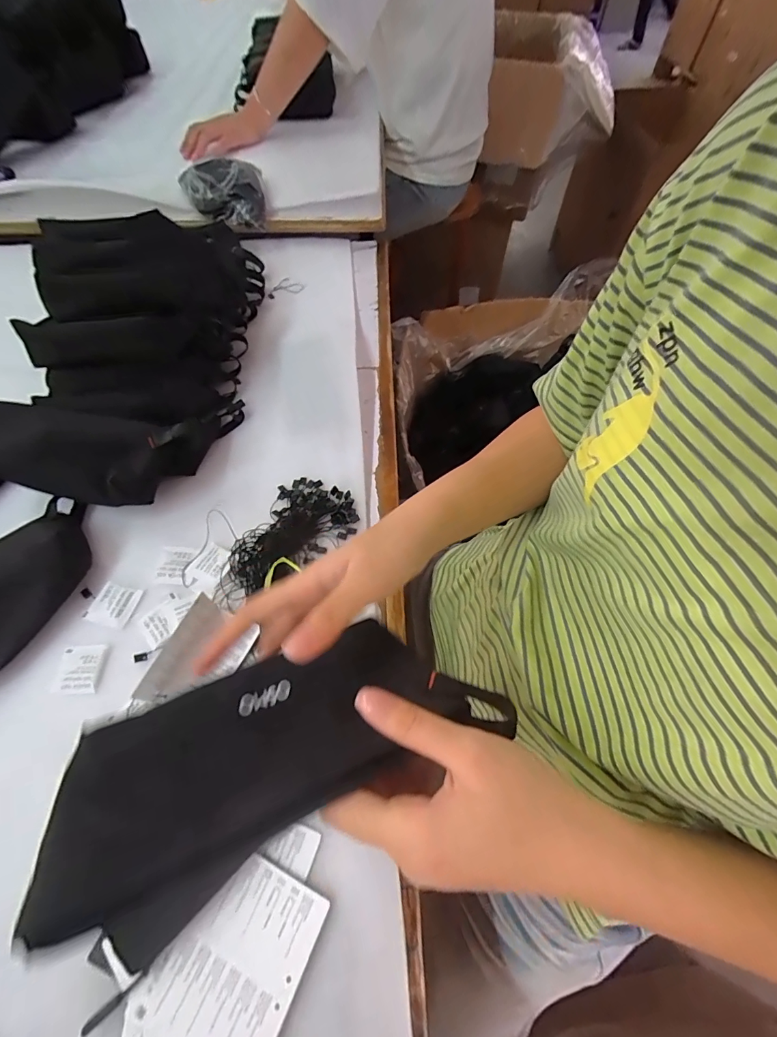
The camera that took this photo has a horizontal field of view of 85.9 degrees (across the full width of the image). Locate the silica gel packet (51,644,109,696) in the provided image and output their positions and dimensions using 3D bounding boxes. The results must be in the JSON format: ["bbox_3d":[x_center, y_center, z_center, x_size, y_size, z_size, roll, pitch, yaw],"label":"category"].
[{"bbox_3d":[-0.268,0.131,0.363,0.037,0.004,0.040,-3,59,-2],"label":"silica gel packet"}]

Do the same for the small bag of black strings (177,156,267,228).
[{"bbox_3d":[-0.264,-0.530,0.693,0.133,0.094,0.095,-19,61,-11],"label":"small bag of black strings"}]

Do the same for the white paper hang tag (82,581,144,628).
[{"bbox_3d":[-0.259,0.080,0.393,0.044,0.004,0.037,13,59,7],"label":"white paper hang tag"}]

